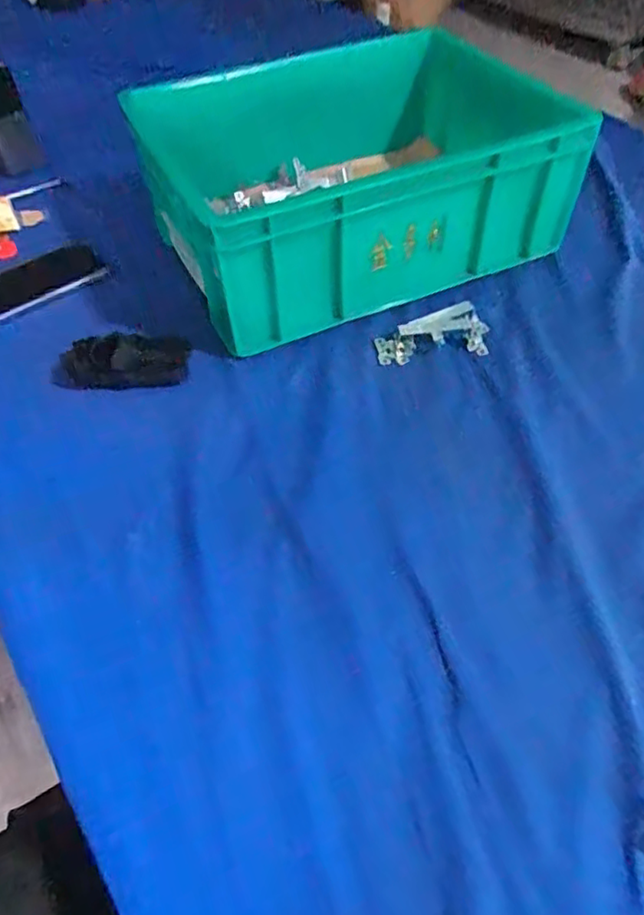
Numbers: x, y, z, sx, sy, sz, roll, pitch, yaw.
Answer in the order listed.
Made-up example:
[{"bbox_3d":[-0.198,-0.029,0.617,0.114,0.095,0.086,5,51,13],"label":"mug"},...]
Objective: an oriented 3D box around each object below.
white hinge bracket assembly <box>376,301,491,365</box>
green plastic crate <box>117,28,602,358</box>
[{"bbox_3d":[0.110,-0.118,0.589,0.110,0.027,0.047,-18,52,-13],"label":"white hinge bracket assembly"},{"bbox_3d":[0.038,-0.317,0.680,0.397,0.153,0.323,-20,54,-13],"label":"green plastic crate"}]

